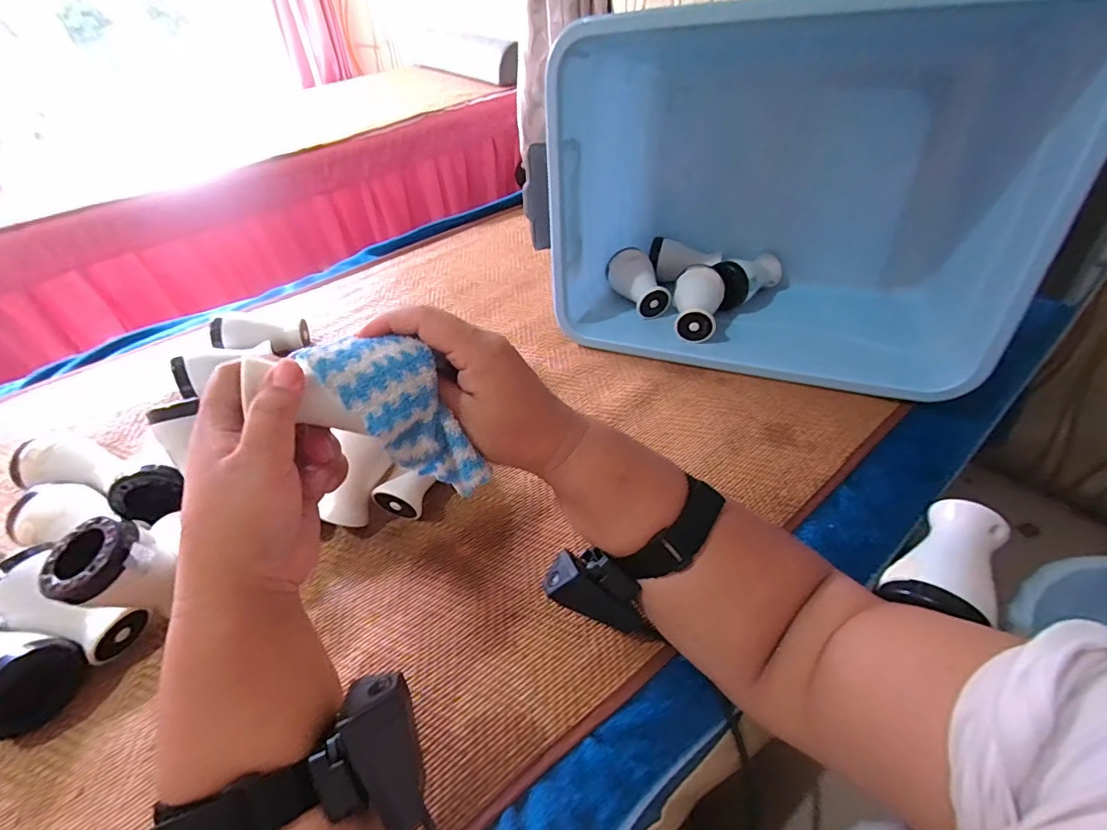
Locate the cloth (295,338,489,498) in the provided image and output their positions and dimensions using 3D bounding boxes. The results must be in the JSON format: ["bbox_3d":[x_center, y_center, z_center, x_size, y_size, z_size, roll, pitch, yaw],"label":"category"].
[{"bbox_3d":[-0.085,-0.001,0.293,0.045,0.117,0.058,-15,31,45],"label":"cloth"}]

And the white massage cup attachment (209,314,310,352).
[{"bbox_3d":[-0.347,-0.098,0.581,0.102,0.028,0.041,3,43,-17],"label":"white massage cup attachment"}]

